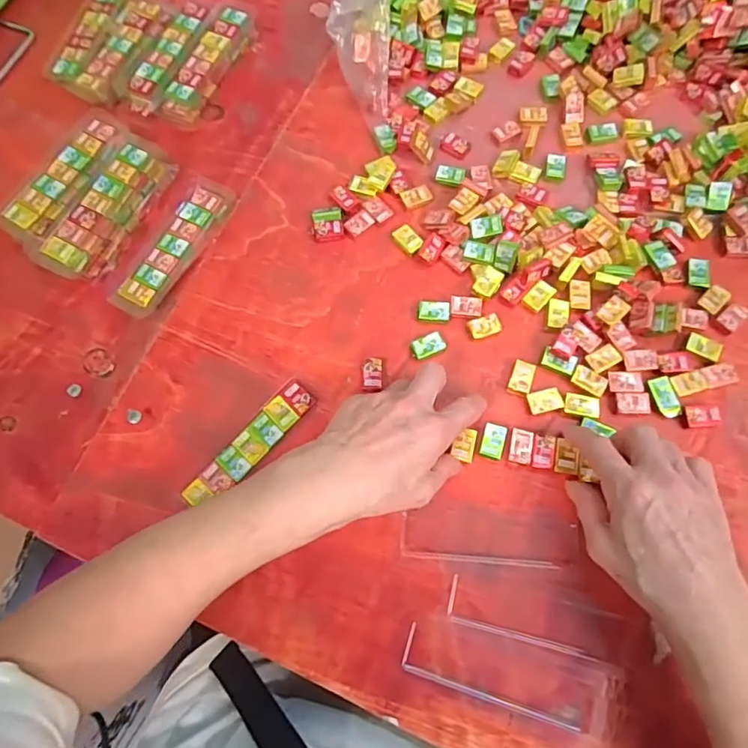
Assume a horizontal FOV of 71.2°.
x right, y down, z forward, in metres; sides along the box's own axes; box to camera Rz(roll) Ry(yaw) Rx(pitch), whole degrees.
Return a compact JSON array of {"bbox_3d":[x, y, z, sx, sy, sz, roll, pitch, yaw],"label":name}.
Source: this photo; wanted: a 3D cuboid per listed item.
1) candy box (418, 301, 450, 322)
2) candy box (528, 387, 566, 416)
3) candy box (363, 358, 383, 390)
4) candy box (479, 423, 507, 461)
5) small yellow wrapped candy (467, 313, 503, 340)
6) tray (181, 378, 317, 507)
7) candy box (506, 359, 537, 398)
[{"bbox_3d":[0.050,-0.052,0.431,0.025,0.007,0.017,5,72,4],"label":"candy box"},{"bbox_3d":[0.132,0.021,0.403,0.027,0.004,0.018,-12,72,-2],"label":"candy box"},{"bbox_3d":[-0.001,0.001,0.416,0.015,0.011,0.026,1,72,3],"label":"candy box"},{"bbox_3d":[0.090,0.051,0.396,0.017,0.005,0.026,15,73,7],"label":"candy box"},{"bbox_3d":[0.091,-0.039,0.427,0.027,0.007,0.017,-20,72,-4],"label":"small yellow wrapped candy"},{"bbox_3d":[-0.093,0.054,0.400,0.028,0.009,0.118,39,77,14],"label":"tray"},{"bbox_3d":[0.116,0.003,0.411,0.017,0.008,0.029,19,73,9],"label":"candy box"}]

